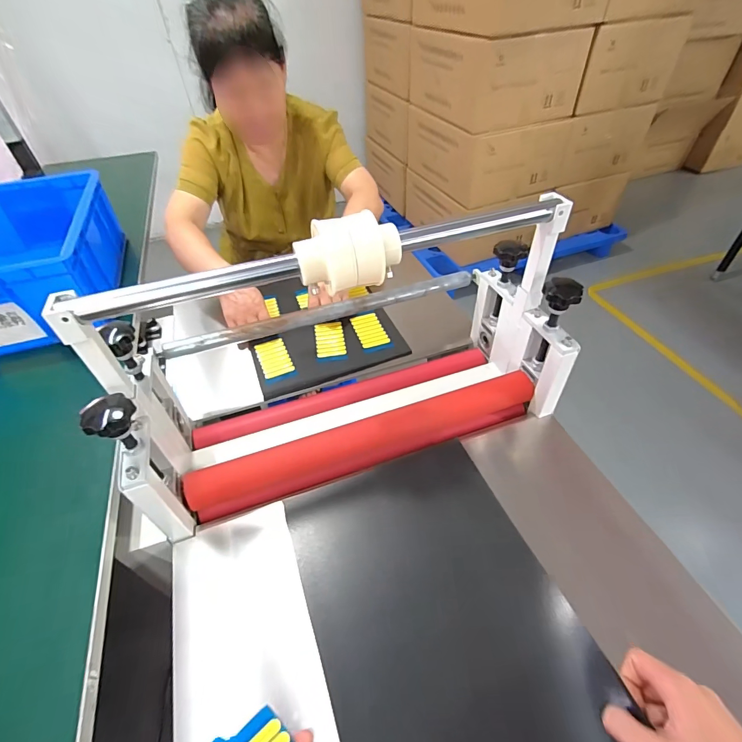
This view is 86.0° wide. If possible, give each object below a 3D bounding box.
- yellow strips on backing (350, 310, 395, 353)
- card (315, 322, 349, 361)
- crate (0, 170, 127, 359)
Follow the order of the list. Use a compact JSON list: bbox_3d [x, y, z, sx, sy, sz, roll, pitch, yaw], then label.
[{"bbox_3d":[-0.002,-0.078,0.762,0.054,0.007,0.114,-15,47,-12],"label":"yellow strips on backing"},{"bbox_3d":[-0.075,-0.056,0.745,0.054,0.012,0.099,-7,46,-4],"label":"card"},{"bbox_3d":[-0.647,-0.203,0.729,0.299,0.147,0.399,-15,46,-11],"label":"crate"}]

